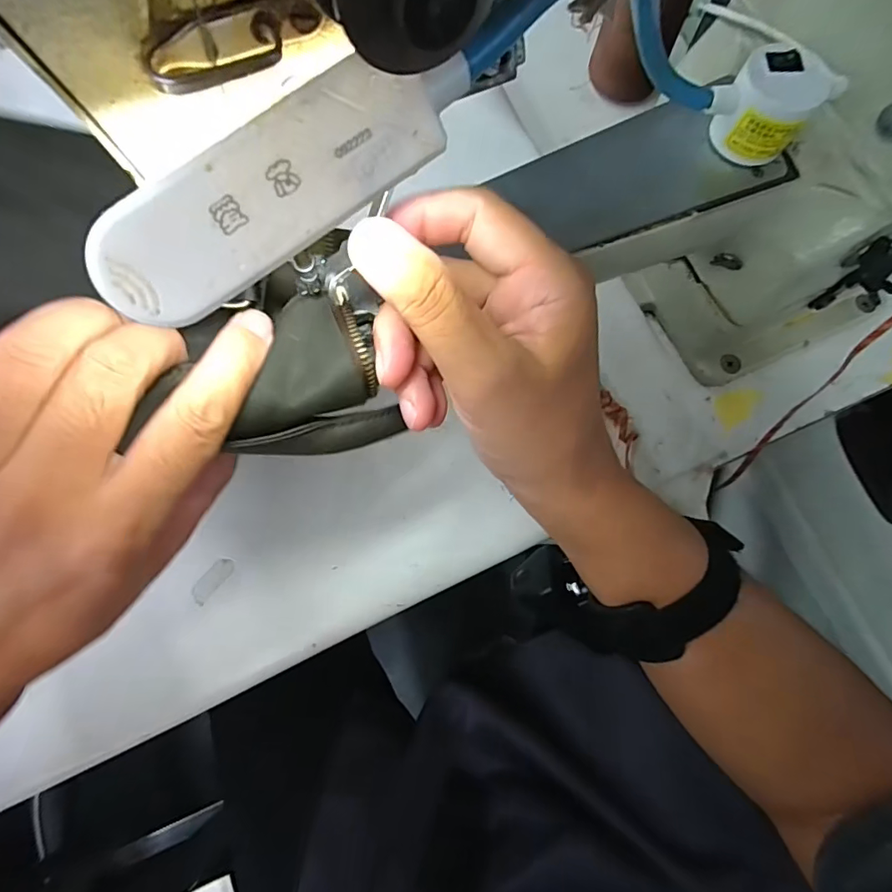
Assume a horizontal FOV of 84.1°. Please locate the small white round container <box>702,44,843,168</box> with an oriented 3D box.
[{"bbox_3d":[0.144,-0.154,0.221,0.043,0.031,0.042,0,76,1],"label":"small white round container"}]

